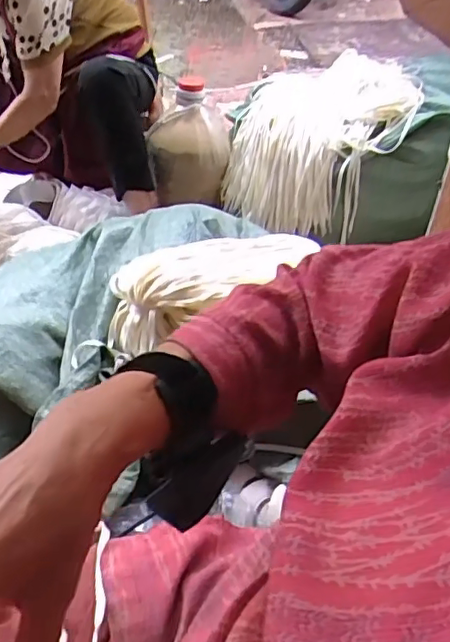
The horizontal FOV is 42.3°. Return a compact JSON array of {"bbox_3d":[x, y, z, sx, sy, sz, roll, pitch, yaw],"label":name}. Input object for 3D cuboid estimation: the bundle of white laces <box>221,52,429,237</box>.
[{"bbox_3d":[0.237,-0.443,1.408,0.375,0.233,0.518,20,50,19],"label":"bundle of white laces"}]

